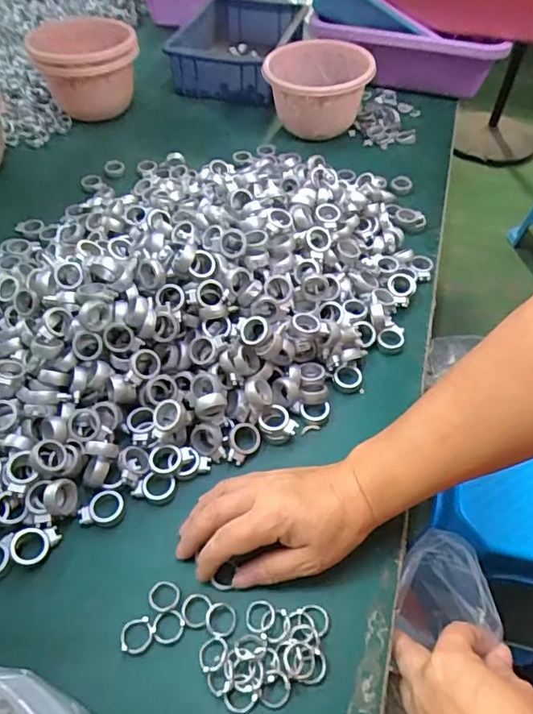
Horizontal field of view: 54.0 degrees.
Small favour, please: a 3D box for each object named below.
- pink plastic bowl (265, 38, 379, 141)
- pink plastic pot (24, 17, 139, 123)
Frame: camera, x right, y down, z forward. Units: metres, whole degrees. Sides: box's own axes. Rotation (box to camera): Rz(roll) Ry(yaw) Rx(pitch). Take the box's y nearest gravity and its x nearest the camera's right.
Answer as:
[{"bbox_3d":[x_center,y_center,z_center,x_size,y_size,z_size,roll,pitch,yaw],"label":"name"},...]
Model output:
[{"bbox_3d":[0.070,-0.372,0.729,0.140,0.089,0.144,0,51,0],"label":"pink plastic bowl"},{"bbox_3d":[-0.267,-0.421,0.795,0.150,0.121,0.124,-12,52,-10],"label":"pink plastic pot"}]

